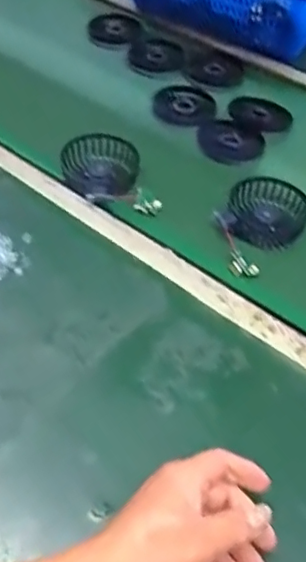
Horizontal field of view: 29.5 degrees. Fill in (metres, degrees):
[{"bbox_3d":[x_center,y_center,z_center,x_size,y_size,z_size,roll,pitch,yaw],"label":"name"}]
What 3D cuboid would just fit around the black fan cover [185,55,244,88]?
[{"bbox_3d":[0.094,-0.314,0.869,0.083,0.006,0.086,-28,57,-26],"label":"black fan cover"}]

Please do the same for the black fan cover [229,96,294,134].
[{"bbox_3d":[0.144,-0.224,0.787,0.070,0.009,0.086,-34,60,-30],"label":"black fan cover"}]

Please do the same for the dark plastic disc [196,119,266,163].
[{"bbox_3d":[0.098,-0.180,0.753,0.086,0.010,0.069,30,53,19],"label":"dark plastic disc"}]

